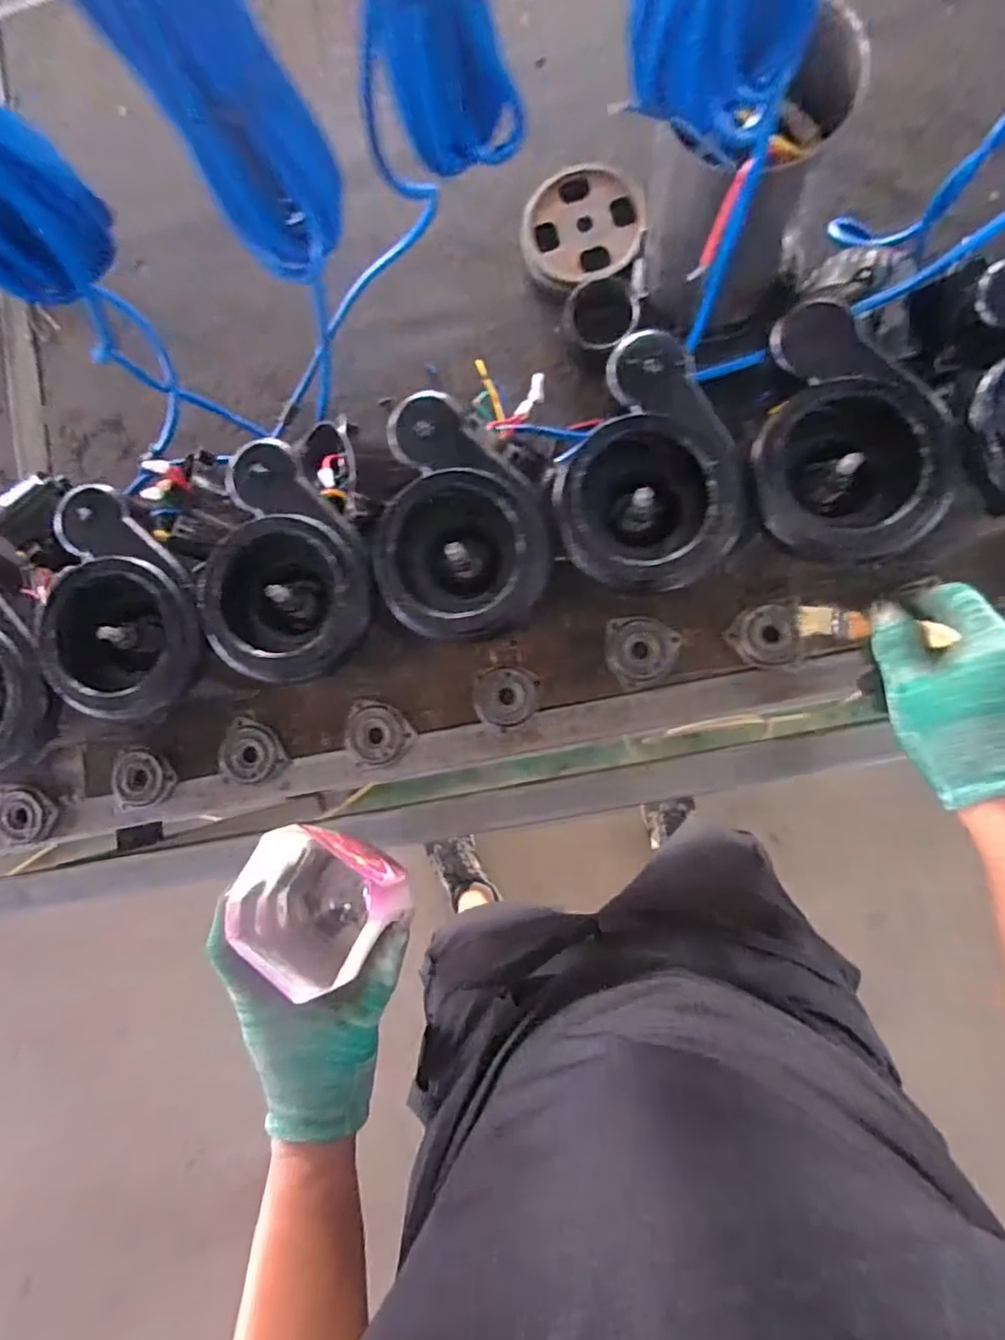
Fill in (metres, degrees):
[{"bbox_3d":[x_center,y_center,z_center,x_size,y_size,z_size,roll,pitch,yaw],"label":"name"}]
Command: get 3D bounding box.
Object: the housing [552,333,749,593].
[{"bbox_3d":[0.090,-0.135,0.416,0.117,0.043,0.166,-17,84,5],"label":"housing"}]

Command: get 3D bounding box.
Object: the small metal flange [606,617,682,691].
[{"bbox_3d":[0.130,-0.016,0.571,0.065,0.023,0.066,-1,86,7],"label":"small metal flange"}]

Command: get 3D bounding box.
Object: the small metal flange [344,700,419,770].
[{"bbox_3d":[-0.124,0.062,0.594,0.061,0.012,0.066,-44,82,2],"label":"small metal flange"}]

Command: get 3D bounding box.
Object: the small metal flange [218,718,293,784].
[{"bbox_3d":[-0.255,0.083,0.610,0.063,0.017,0.065,-33,83,4],"label":"small metal flange"}]

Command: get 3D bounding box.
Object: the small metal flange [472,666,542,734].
[{"bbox_3d":[0.003,0.026,0.581,0.060,0.017,0.058,-1,86,7],"label":"small metal flange"}]

